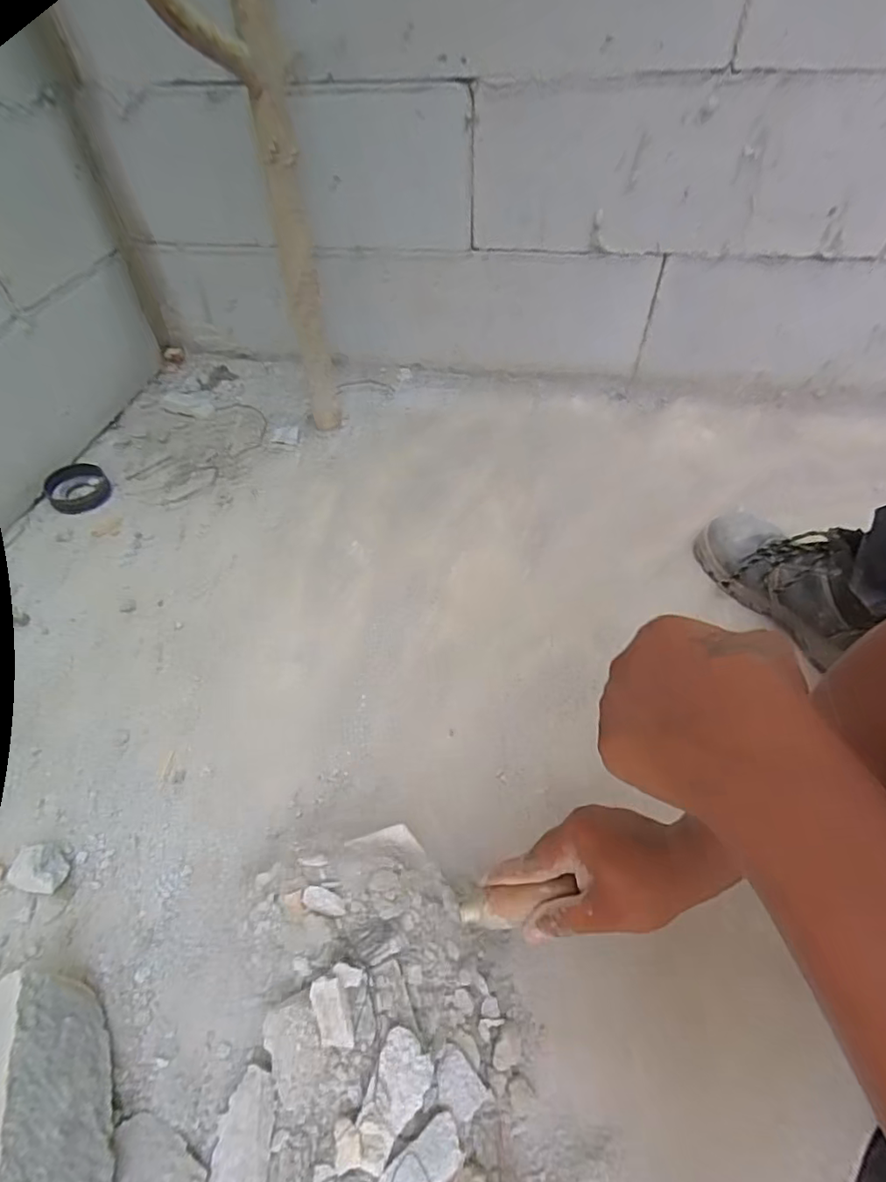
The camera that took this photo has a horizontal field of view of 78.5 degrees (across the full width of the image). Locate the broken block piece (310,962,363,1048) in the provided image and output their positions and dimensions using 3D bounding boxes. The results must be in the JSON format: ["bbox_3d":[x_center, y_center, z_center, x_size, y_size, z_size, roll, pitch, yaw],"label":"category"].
[{"bbox_3d":[-0.071,0.272,0.356,0.031,0.007,0.044,10,73,-11],"label":"broken block piece"}]

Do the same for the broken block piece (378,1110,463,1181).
[{"bbox_3d":[-0.013,0.346,0.328,0.054,0.007,0.026,-14,48,-31],"label":"broken block piece"}]

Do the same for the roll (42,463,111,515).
[{"bbox_3d":[-0.544,-0.153,0.808,0.080,0.025,0.091,-31,55,-23],"label":"roll"}]

